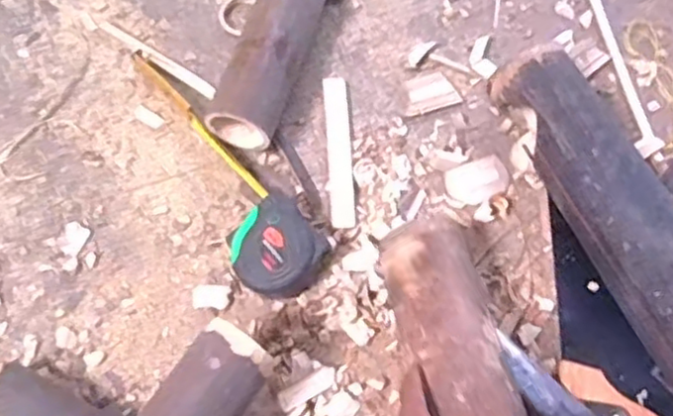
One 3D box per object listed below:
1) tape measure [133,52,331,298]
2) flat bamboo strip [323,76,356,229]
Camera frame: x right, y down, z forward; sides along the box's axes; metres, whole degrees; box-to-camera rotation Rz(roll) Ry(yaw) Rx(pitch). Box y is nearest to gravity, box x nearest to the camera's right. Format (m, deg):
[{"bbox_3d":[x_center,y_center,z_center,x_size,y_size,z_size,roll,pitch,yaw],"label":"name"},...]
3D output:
[{"bbox_3d":[-0.115,-0.042,0.655,0.085,0.045,0.295,-34,75,-16],"label":"tape measure"},{"bbox_3d":[0.003,-0.058,0.691,0.022,0.008,0.167,-2,69,-5],"label":"flat bamboo strip"}]

